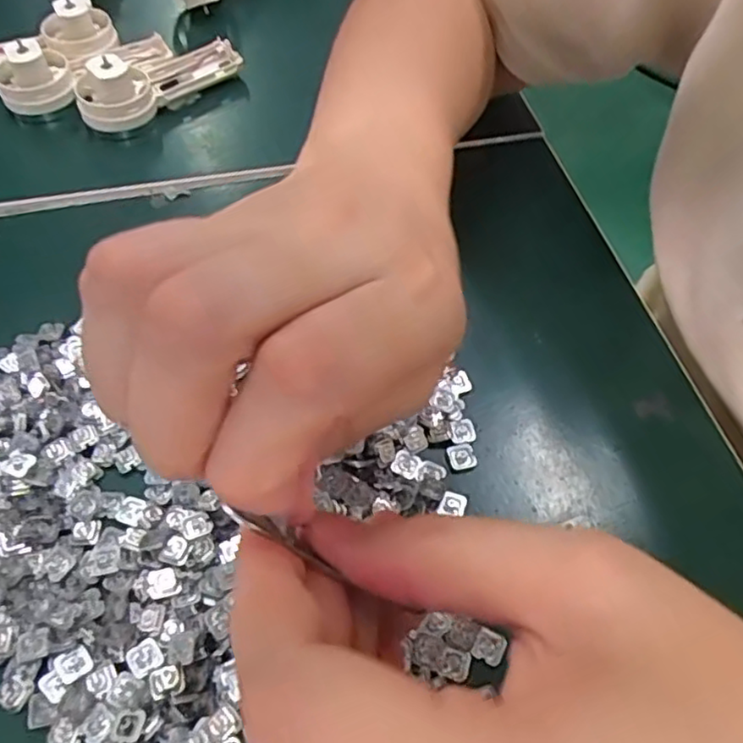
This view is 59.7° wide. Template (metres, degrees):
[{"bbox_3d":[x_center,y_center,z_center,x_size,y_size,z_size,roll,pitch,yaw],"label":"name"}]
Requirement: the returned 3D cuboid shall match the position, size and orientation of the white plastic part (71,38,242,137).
[{"bbox_3d":[-0.120,-0.166,0.362,0.039,0.040,0.092,36,63,21],"label":"white plastic part"}]

